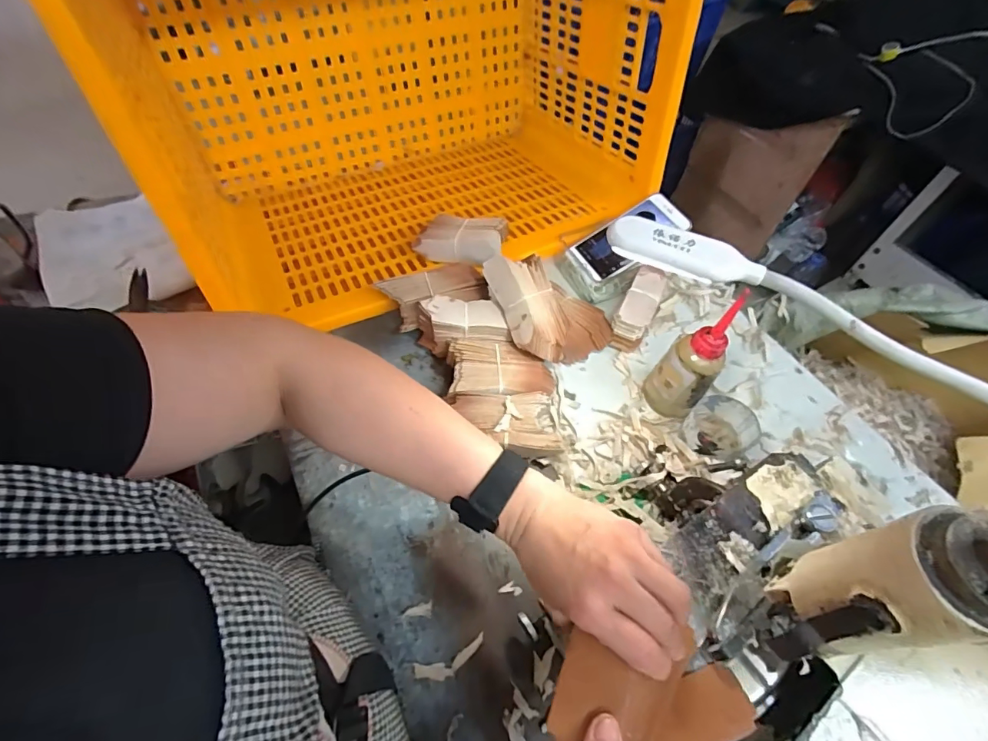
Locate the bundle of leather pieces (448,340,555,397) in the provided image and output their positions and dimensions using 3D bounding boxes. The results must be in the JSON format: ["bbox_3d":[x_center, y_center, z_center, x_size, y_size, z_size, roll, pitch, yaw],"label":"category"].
[{"bbox_3d":[0.008,0.009,0.551,0.120,0.046,0.072,1,56,-2],"label":"bundle of leather pieces"}]

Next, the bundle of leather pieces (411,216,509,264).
[{"bbox_3d":[-0.044,-0.180,0.643,0.114,0.035,0.066,10,56,4],"label":"bundle of leather pieces"}]

